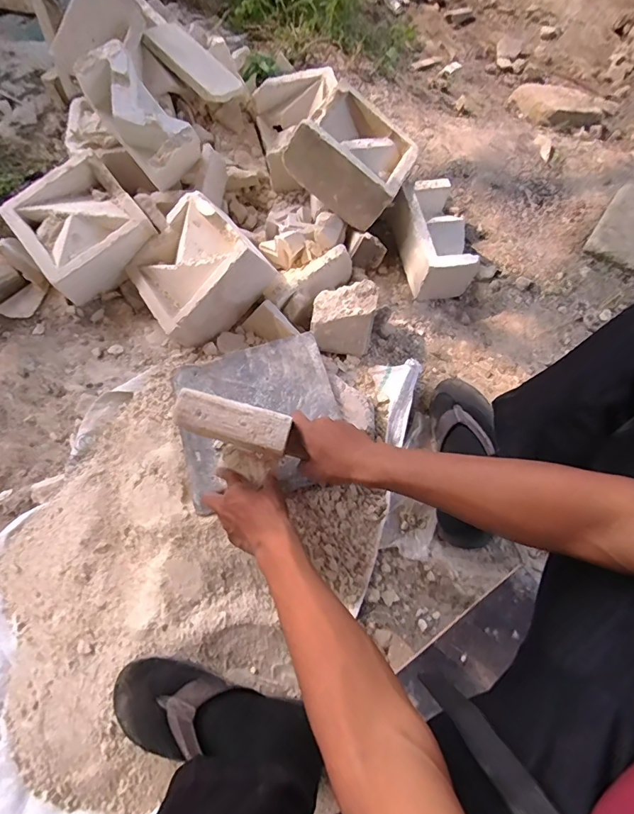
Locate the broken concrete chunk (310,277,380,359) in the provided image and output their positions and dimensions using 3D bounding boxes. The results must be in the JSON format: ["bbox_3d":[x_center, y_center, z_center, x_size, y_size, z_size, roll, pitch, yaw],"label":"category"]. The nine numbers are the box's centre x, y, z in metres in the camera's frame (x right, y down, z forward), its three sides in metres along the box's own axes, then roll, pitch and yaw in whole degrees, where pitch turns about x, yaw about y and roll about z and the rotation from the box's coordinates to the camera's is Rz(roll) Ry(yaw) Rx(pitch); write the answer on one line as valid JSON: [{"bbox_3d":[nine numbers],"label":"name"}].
[{"bbox_3d":[0.045,-0.154,0.783,0.104,0.088,0.106,6,70,0],"label":"broken concrete chunk"}]

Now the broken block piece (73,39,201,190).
[{"bbox_3d":[-0.313,-0.519,0.804,0.104,0.114,0.215,-45,102,-16],"label":"broken block piece"}]

